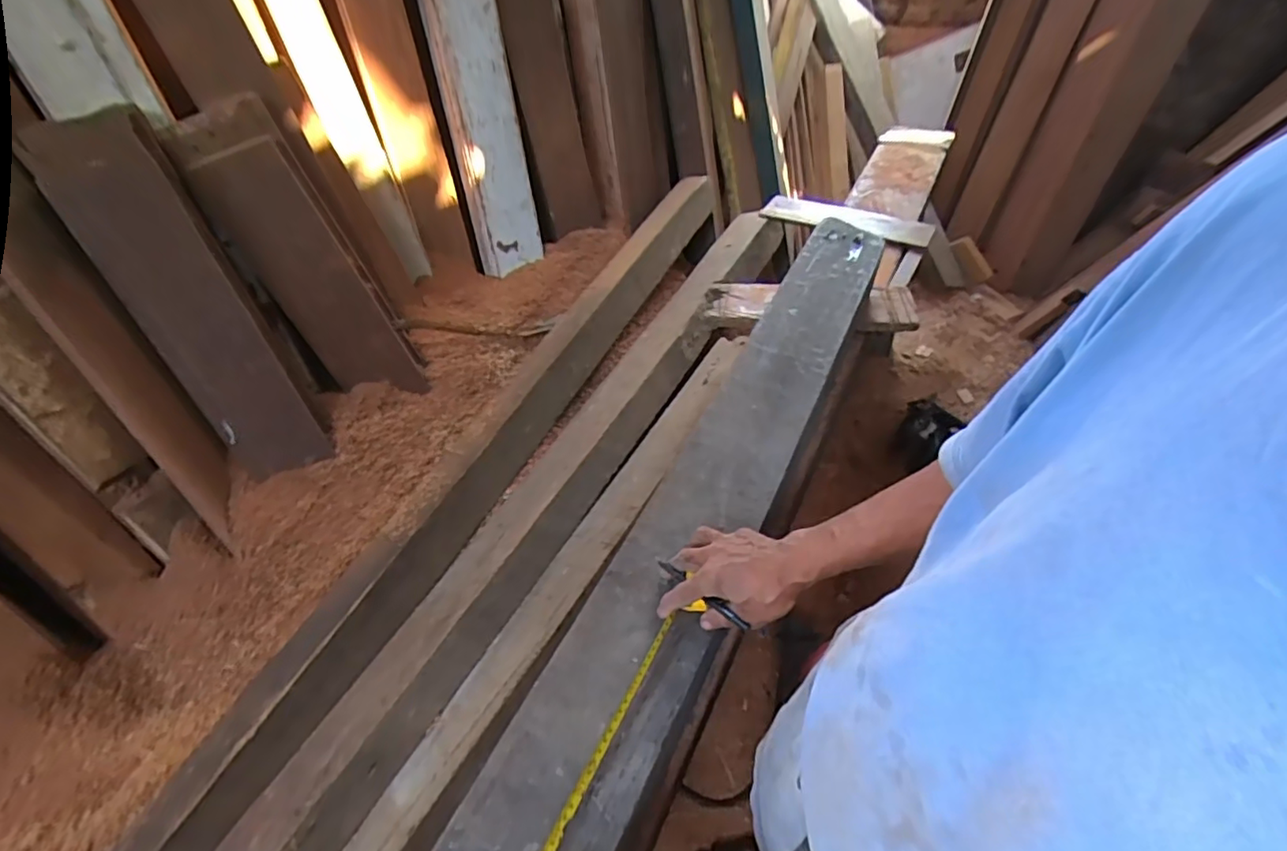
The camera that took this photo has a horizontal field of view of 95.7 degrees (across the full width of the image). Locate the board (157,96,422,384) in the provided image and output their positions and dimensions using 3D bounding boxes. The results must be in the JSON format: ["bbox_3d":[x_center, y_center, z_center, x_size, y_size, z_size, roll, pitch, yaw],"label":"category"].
[{"bbox_3d":[-0.522,-0.240,0.918,0.136,0.469,0.036,-25,38,-6],"label":"board"}]

